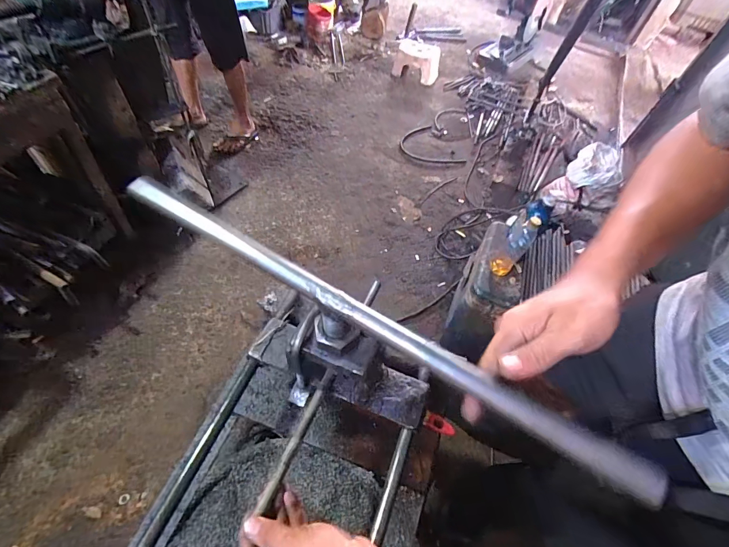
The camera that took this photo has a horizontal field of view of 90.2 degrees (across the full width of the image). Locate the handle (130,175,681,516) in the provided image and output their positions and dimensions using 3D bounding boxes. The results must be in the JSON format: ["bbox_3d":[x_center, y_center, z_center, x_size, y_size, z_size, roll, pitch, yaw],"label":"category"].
[{"bbox_3d":[-0.015,0.026,0.290,0.469,0.016,0.023,29,57,15],"label":"handle"}]

